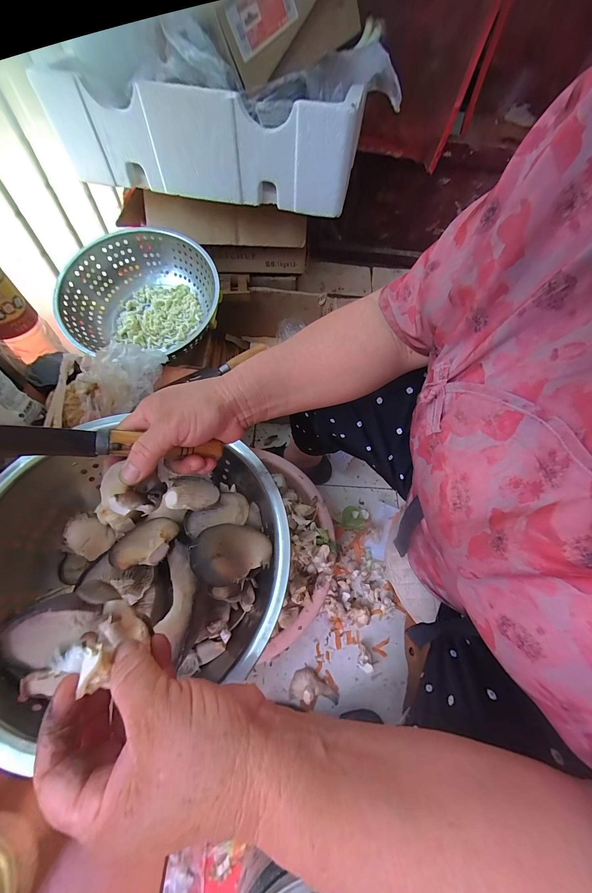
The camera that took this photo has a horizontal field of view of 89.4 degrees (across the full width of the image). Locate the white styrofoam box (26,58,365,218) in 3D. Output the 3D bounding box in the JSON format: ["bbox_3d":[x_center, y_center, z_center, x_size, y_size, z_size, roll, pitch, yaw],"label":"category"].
[{"bbox_3d":[-0.186,-0.566,0.567,0.576,0.162,0.109,7,61,0],"label":"white styrofoam box"}]

